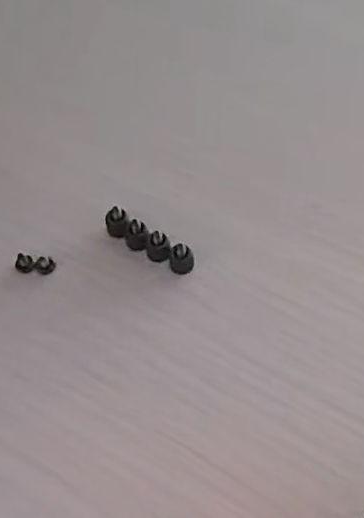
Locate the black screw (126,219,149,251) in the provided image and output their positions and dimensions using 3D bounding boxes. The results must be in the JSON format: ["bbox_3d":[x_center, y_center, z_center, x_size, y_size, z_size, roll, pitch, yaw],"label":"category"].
[{"bbox_3d":[-0.017,-0.009,0.241,0.008,0.012,0.007,-10,61,-4],"label":"black screw"}]

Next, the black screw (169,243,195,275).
[{"bbox_3d":[0.000,0.000,0.235,0.010,0.013,0.007,-11,62,-5],"label":"black screw"}]

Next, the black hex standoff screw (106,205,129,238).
[{"bbox_3d":[-0.025,-0.013,0.243,0.008,0.013,0.008,-14,62,-6],"label":"black hex standoff screw"}]

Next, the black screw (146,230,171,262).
[{"bbox_3d":[-0.009,-0.005,0.238,0.009,0.013,0.007,-10,61,-4],"label":"black screw"}]

